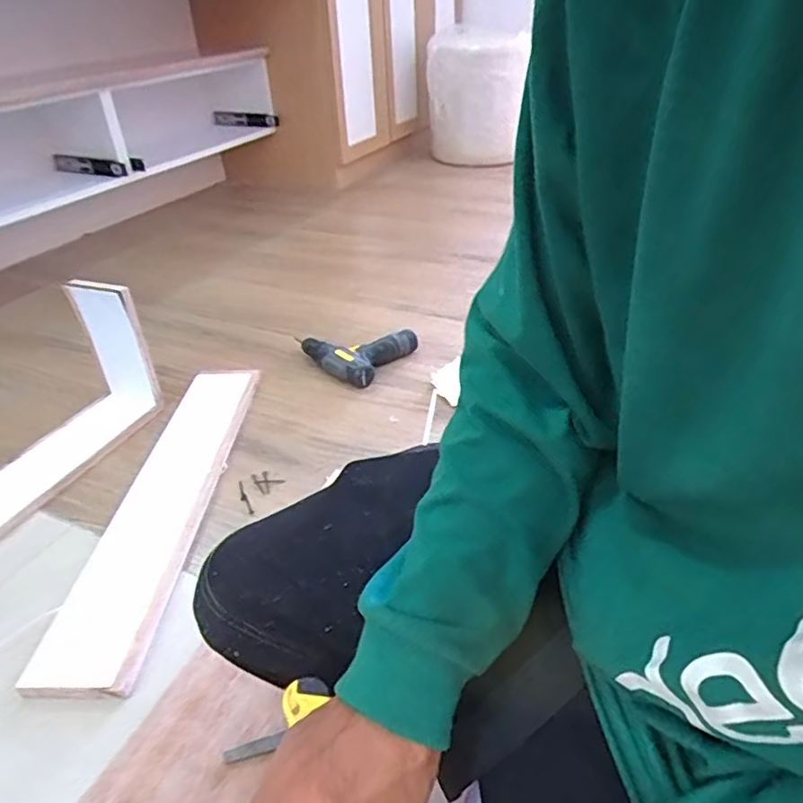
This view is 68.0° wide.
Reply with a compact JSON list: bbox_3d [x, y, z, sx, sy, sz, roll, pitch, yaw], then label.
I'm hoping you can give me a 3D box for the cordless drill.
[{"bbox_3d":[-0.073,-0.113,1.180,0.195,0.052,0.179,-28,42,-32],"label":"cordless drill"}]

